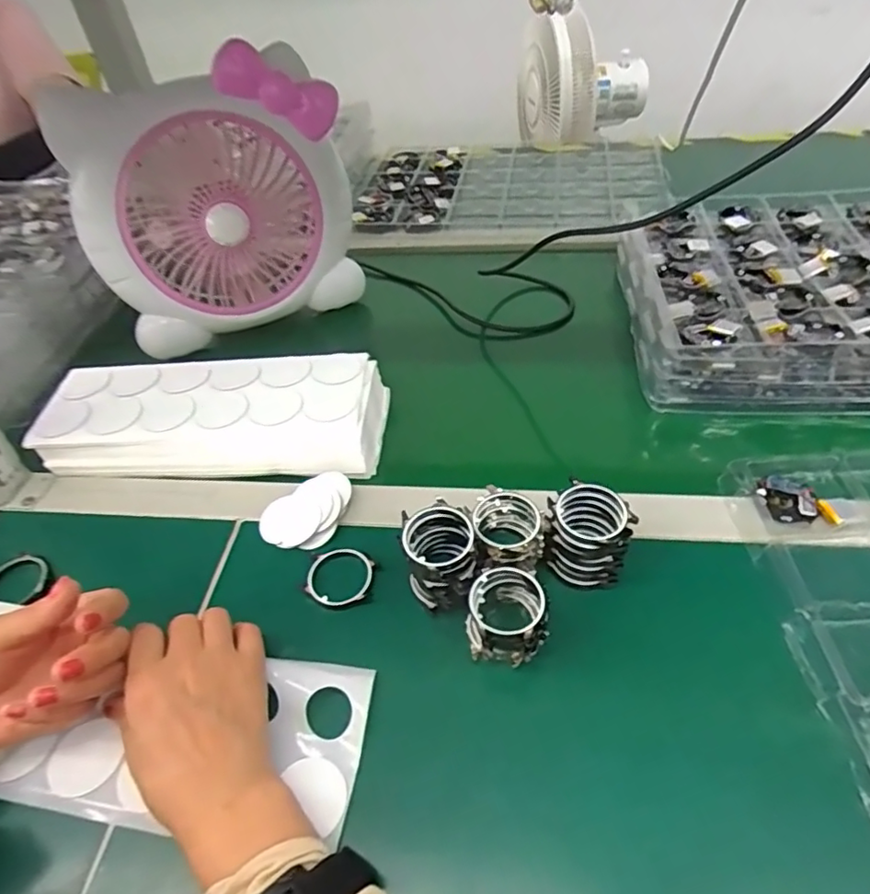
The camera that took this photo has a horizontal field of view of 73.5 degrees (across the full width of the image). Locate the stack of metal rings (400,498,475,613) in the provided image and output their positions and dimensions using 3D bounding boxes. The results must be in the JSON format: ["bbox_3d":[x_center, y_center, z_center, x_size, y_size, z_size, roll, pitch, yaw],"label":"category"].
[{"bbox_3d":[0.003,0.073,0.389,0.047,0.055,0.052,-20,48,-12],"label":"stack of metal rings"}]

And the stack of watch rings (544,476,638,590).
[{"bbox_3d":[0.104,0.061,0.393,0.054,0.048,0.058,2,47,9],"label":"stack of watch rings"}]

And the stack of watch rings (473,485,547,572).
[{"bbox_3d":[0.051,0.061,0.400,0.046,0.042,0.049,2,47,9],"label":"stack of watch rings"}]

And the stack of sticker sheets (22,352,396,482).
[{"bbox_3d":[-0.195,-0.027,0.515,0.282,0.047,0.114,-2,47,5],"label":"stack of sticker sheets"}]

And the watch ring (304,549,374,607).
[{"bbox_3d":[-0.067,0.091,0.413,0.045,0.006,0.045,-3,47,4],"label":"watch ring"}]

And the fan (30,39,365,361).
[{"bbox_3d":[-0.214,-0.245,0.592,0.245,0.238,0.107,-13,47,-6],"label":"fan"}]

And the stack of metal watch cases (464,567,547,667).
[{"bbox_3d":[0.045,0.105,0.364,0.046,0.040,0.051,-3,47,4],"label":"stack of metal watch cases"}]

